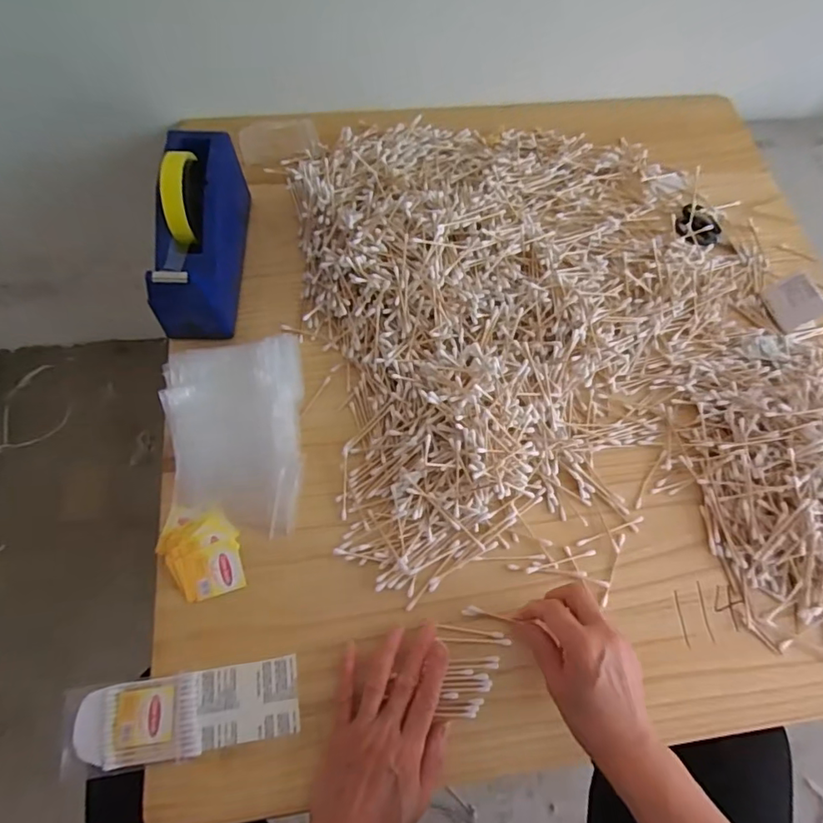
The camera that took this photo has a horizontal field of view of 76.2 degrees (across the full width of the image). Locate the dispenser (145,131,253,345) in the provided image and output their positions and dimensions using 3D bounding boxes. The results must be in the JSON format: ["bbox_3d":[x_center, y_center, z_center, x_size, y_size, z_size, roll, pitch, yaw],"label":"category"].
[{"bbox_3d":[-0.223,-0.190,0.551,0.071,0.109,0.204,0,69,-3],"label":"dispenser"}]

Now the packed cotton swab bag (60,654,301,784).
[{"bbox_3d":[-0.188,0.249,0.430,0.184,0.007,0.063,-7,69,-5],"label":"packed cotton swab bag"}]

